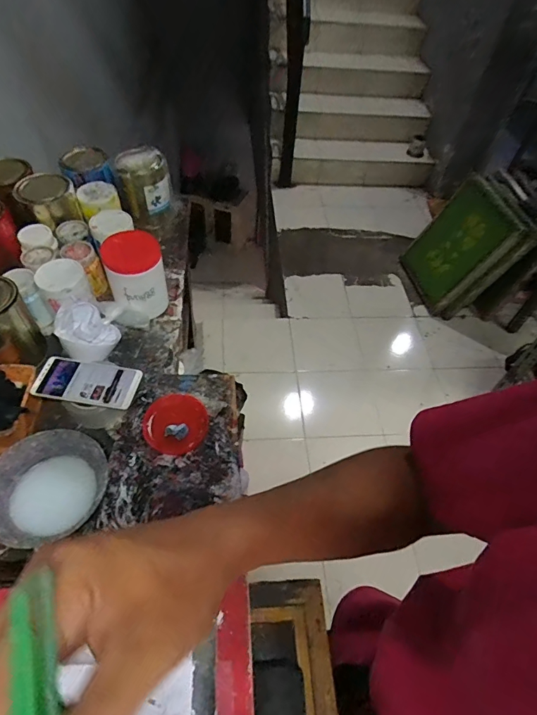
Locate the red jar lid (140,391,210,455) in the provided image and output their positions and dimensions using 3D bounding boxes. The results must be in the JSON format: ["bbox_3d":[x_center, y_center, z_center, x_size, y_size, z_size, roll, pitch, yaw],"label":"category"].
[{"bbox_3d":[-0.149,0.105,0.679,0.097,0.020,0.101,2,53,-3],"label":"red jar lid"}]

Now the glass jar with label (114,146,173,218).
[{"bbox_3d":[-0.287,-0.408,0.967,0.112,0.131,0.081,-7,54,-10],"label":"glass jar with label"}]

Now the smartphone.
[{"bbox_3d":[-0.289,0.038,0.665,0.158,0.013,0.078,10,53,3],"label":"smartphone"}]

